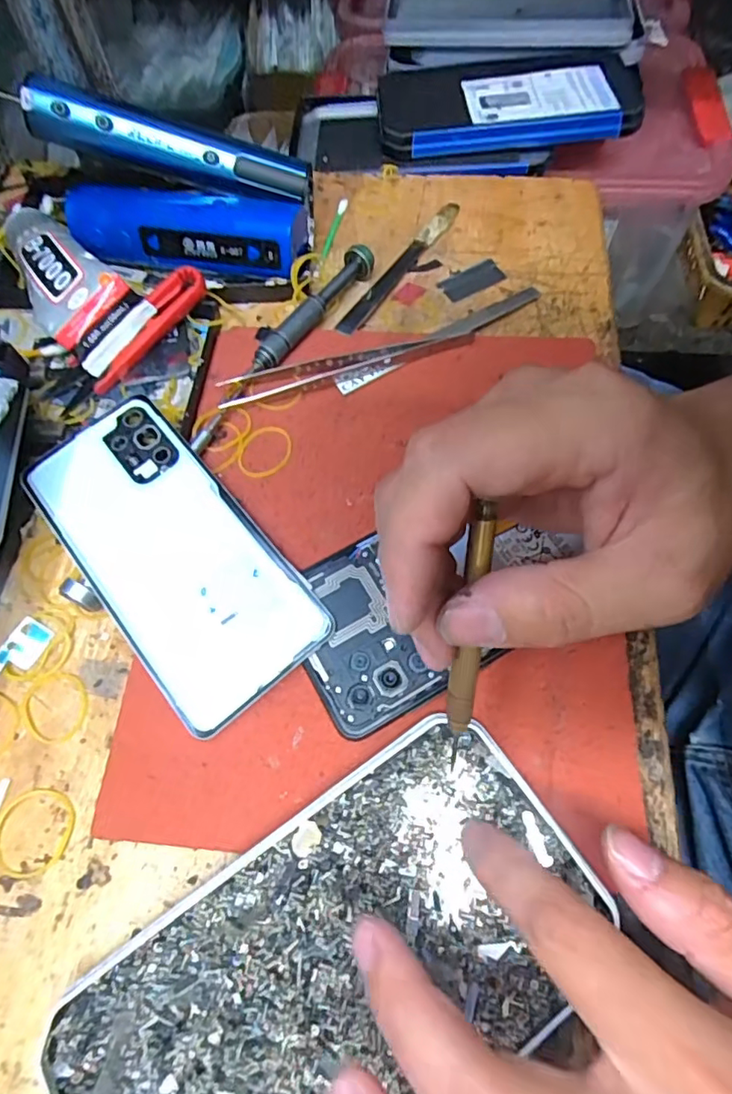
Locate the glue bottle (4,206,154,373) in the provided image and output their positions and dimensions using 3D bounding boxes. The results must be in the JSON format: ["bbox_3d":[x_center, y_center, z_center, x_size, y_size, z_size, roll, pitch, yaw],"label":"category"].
[{"bbox_3d":[-0.154,-0.135,0.296,0.095,0.041,0.050,40,72,18],"label":"glue bottle"}]

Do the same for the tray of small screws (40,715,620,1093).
[{"bbox_3d":[-0.010,0.139,0.181,0.174,0.017,0.097,-30,68,-12],"label":"tray of small screws"}]

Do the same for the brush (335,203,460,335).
[{"bbox_3d":[0.021,-0.164,0.332,0.014,0.011,0.120,33,70,15],"label":"brush"}]

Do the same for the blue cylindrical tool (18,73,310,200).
[{"bbox_3d":[-0.109,-0.224,0.318,0.150,0.027,0.019,9,65,-11],"label":"blue cylindrical tool"}]

